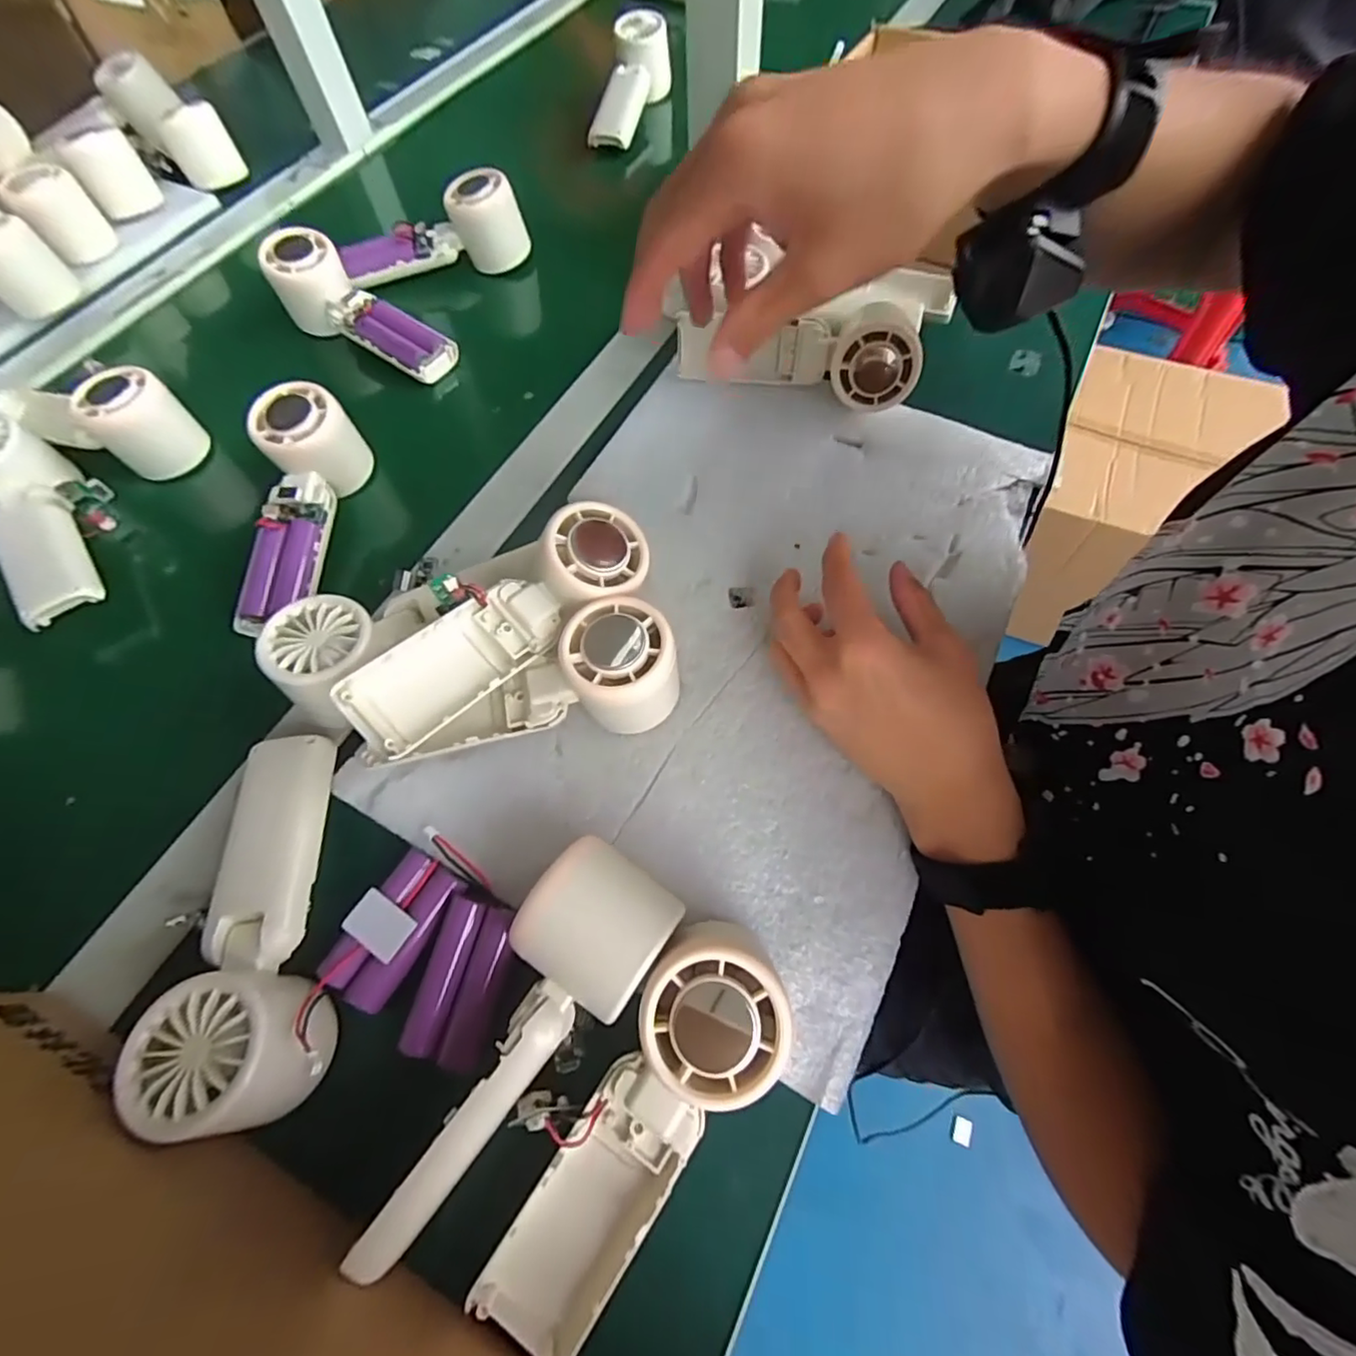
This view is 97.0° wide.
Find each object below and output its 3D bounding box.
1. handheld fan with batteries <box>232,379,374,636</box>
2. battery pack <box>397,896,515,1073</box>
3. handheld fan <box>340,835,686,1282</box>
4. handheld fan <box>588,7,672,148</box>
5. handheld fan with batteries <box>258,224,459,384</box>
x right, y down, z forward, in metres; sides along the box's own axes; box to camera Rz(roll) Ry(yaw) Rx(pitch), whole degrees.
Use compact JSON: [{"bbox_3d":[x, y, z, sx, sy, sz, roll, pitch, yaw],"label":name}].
[{"bbox_3d":[-0.249,-0.109,0.379,0.053,0.059,0.155,6,62,2],"label":"handheld fan with batteries"},{"bbox_3d":[-0.097,0.135,0.269,0.032,0.019,0.064,14,66,9],"label":"battery pack"},{"bbox_3d":[-0.061,0.146,0.233,0.056,0.047,0.163,29,68,14],"label":"handheld fan"},{"bbox_3d":[-0.054,-0.616,0.634,0.055,0.066,0.157,16,79,7],"label":"handheld fan"},{"bbox_3d":[-0.251,-0.289,0.482,0.162,0.054,0.048,33,65,1],"label":"handheld fan with batteries"}]

